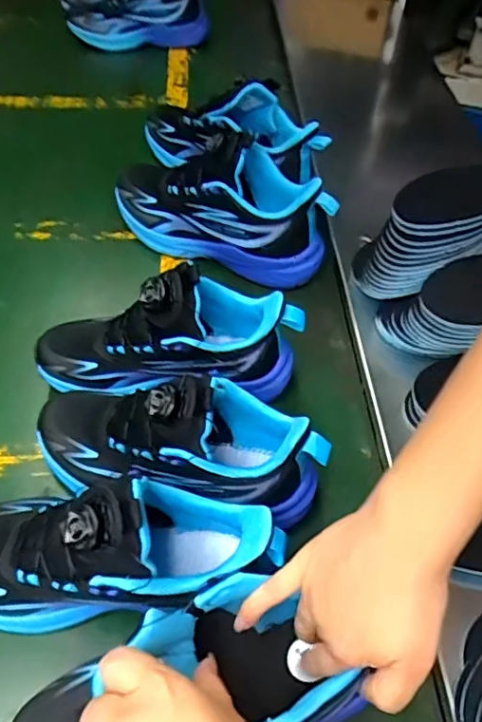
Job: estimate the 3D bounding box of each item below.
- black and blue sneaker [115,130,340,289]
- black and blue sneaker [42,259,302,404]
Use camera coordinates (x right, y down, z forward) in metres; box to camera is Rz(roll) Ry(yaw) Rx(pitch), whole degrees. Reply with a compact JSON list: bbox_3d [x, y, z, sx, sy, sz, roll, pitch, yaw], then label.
[{"bbox_3d":[-0.023,-0.170,0.598,0.248,0.131,0.084,22,53,16],"label":"black and blue sneaker"},{"bbox_3d":[-0.066,-0.021,0.495,0.228,0.127,0.085,-3,50,-4],"label":"black and blue sneaker"}]

